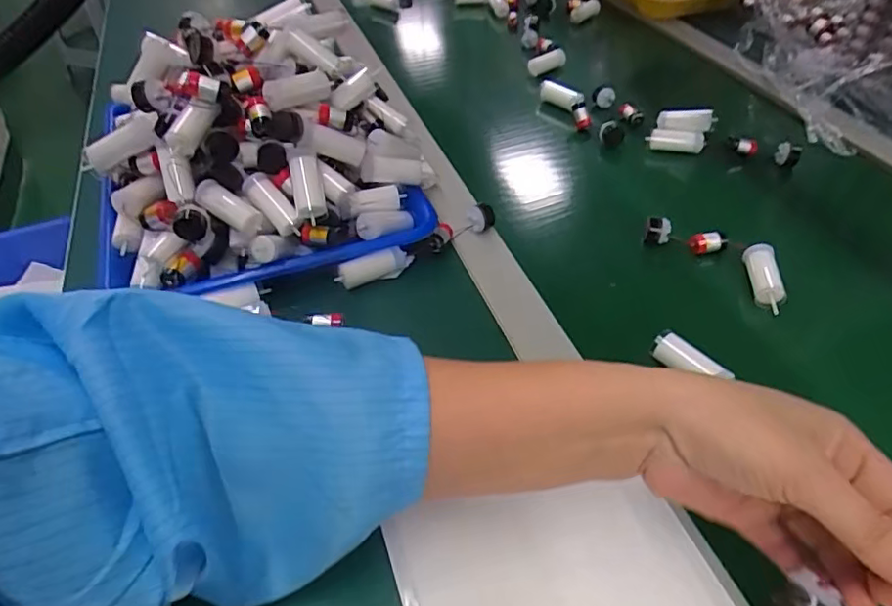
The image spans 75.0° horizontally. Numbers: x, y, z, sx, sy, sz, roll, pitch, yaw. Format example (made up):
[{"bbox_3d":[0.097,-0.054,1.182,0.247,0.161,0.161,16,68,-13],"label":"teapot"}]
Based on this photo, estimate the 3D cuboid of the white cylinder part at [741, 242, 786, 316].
[{"bbox_3d":[0.245,-0.019,0.445,0.020,0.020,0.060,7,46,4],"label":"white cylinder part"}]

